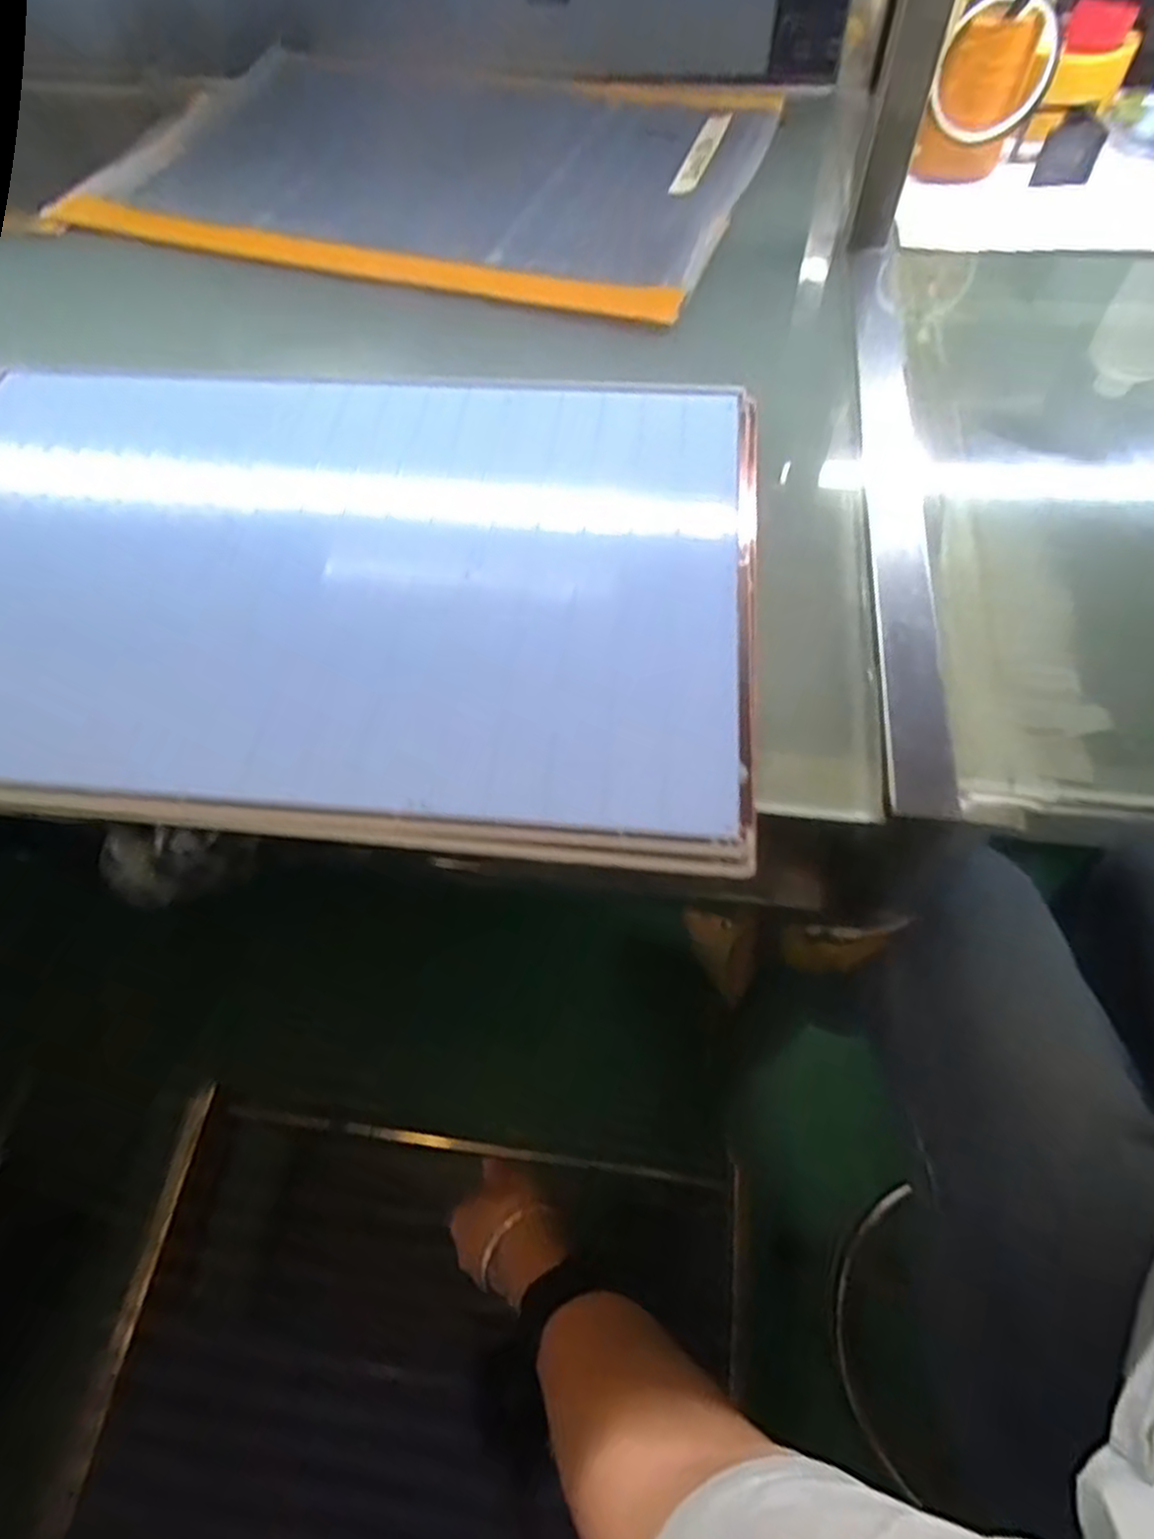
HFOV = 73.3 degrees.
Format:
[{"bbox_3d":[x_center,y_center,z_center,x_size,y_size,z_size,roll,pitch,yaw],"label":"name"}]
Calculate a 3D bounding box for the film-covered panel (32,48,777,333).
[{"bbox_3d":[-0.139,-0.547,0.686,0.574,0.024,0.391,16,61,11],"label":"film-covered panel"}]

